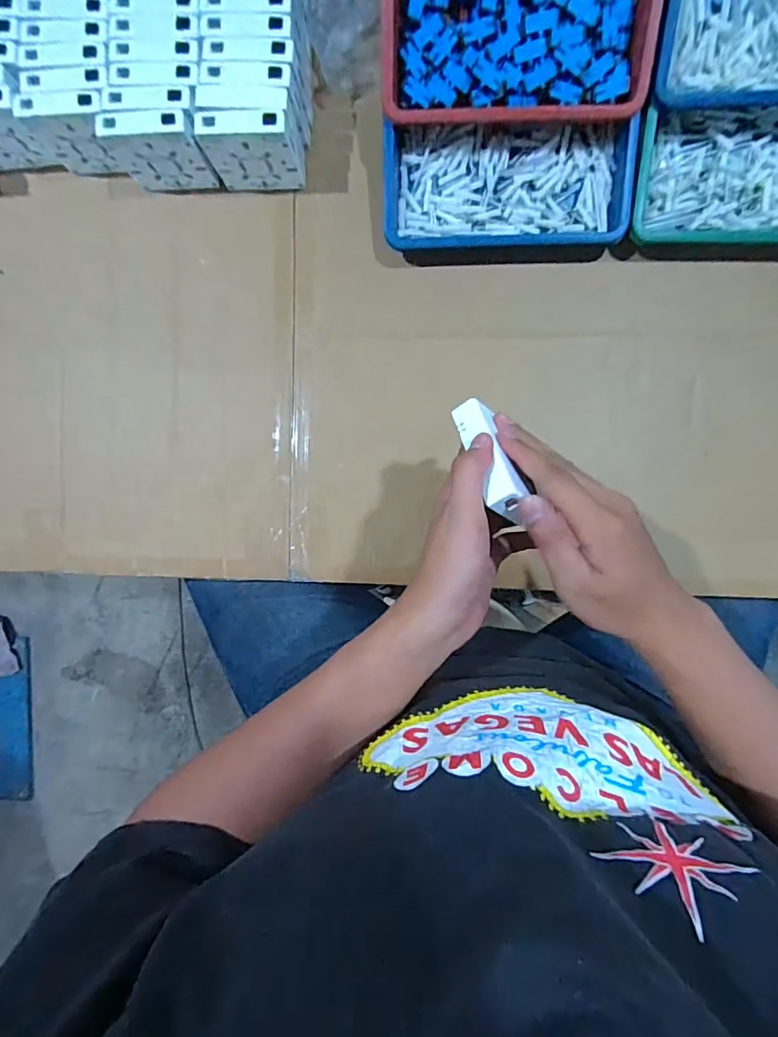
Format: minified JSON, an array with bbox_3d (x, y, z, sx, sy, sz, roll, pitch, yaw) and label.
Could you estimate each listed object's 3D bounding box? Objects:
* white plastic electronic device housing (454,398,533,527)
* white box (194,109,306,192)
[{"bbox_3d":[0.071,-0.043,0.349,0.027,0.020,0.094,-20,70,5],"label":"white plastic electronic device housing"},{"bbox_3d":[-0.134,-0.360,0.496,0.085,0.080,0.025,2,92,4],"label":"white box"}]

